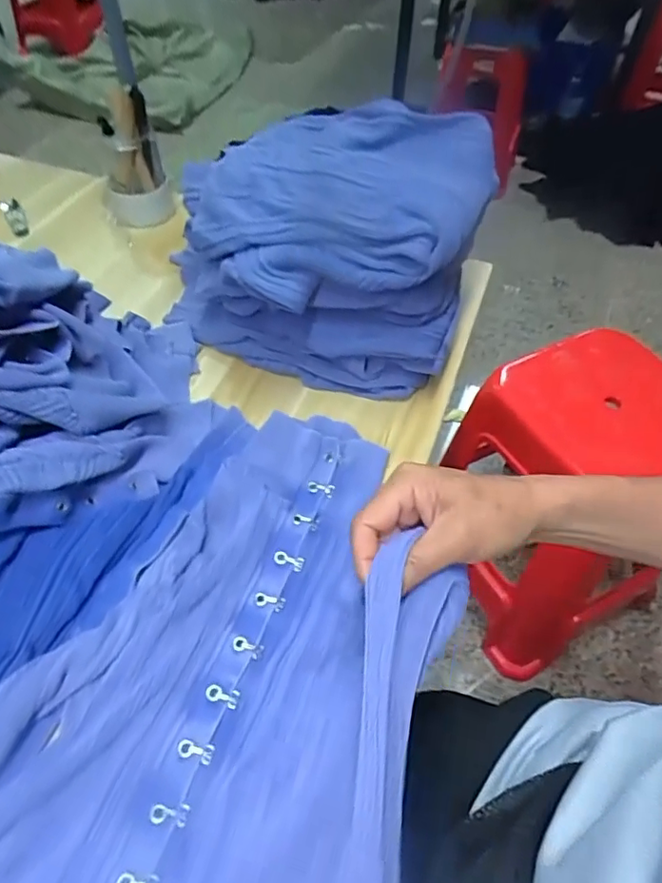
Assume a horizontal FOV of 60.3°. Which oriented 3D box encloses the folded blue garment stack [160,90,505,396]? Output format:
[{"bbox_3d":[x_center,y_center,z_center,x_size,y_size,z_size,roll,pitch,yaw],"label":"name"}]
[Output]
[{"bbox_3d":[-0.015,-0.211,0.599,0.315,0.189,0.248,16,52,11],"label":"folded blue garment stack"}]

